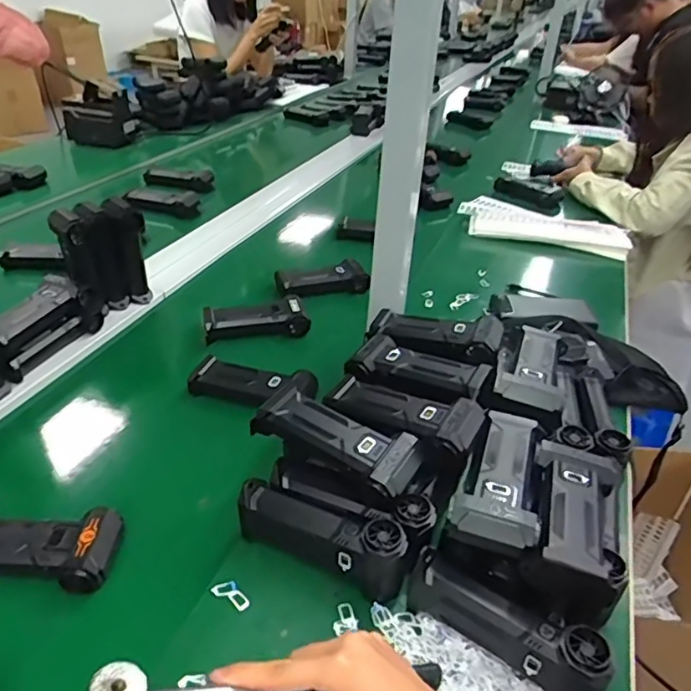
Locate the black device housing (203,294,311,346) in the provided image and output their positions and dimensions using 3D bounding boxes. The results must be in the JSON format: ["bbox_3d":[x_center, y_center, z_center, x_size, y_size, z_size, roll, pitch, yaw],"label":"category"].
[{"bbox_3d":[-0.126,-0.039,0.847,0.159,0.040,0.055,-7,37,-15],"label":"black device housing"}]

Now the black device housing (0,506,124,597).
[{"bbox_3d":[-0.292,0.184,0.514,0.159,0.034,0.068,2,35,-2],"label":"black device housing"}]

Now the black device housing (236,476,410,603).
[{"bbox_3d":[-0.020,0.169,0.510,0.158,0.066,0.047,18,38,19],"label":"black device housing"}]

